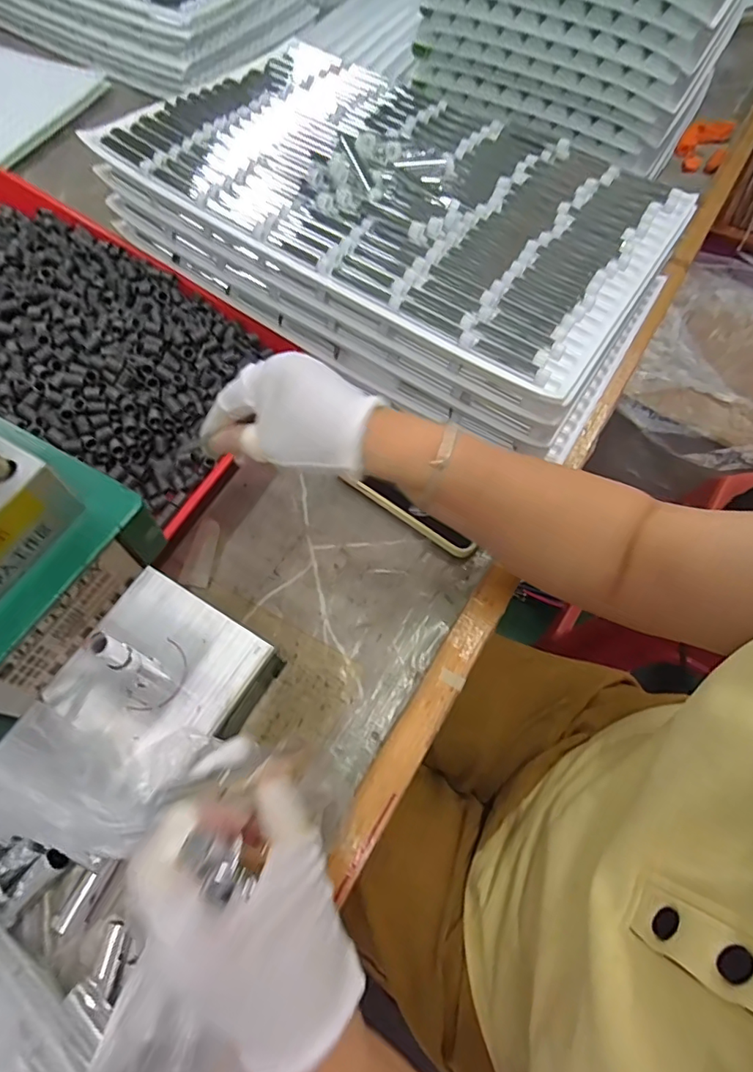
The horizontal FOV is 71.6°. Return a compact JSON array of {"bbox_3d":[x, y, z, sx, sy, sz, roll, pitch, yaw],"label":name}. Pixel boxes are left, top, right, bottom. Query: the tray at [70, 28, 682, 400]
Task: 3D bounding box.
[{"bbox_3d":[0.016,-0.340,0.492,0.493,0.033,0.307,32,66,13],"label":"tray"}]

